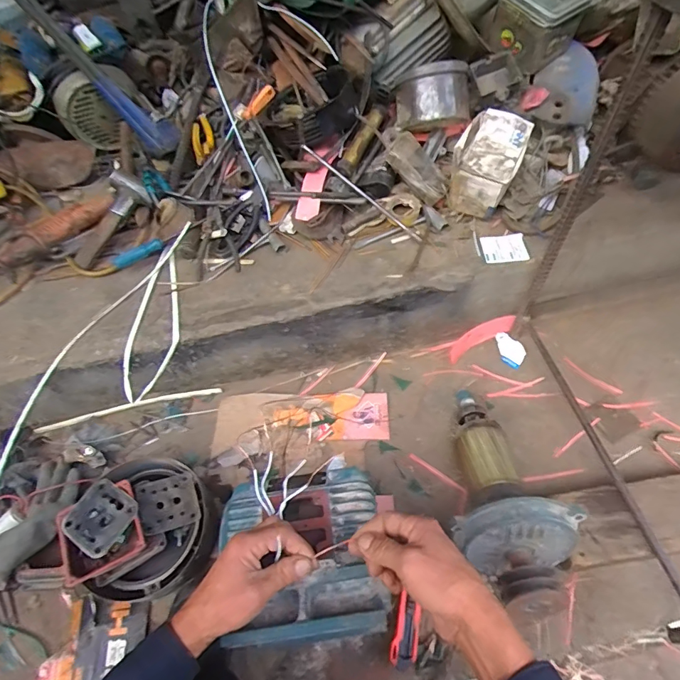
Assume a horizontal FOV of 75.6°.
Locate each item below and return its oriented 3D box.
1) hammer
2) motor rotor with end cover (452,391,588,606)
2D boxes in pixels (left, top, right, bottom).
[{"bbox_3d":[-0.443,-0.228,0.841,0.084,0.052,0.189,42,97,28],"label":"hammer"},{"bbox_3d":[0.224,0.201,0.650,0.158,0.138,0.351,-7,38,0],"label":"motor rotor with end cover"}]

